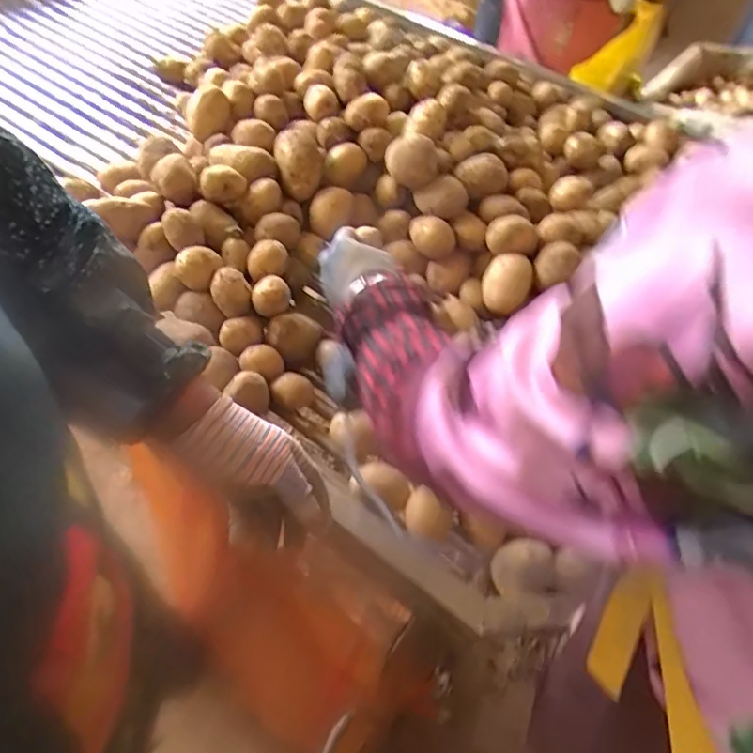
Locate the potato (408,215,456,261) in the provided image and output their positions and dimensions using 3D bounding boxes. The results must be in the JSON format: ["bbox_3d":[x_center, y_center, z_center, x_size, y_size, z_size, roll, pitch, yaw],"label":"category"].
[{"bbox_3d":[0.077,-0.193,0.732,0.067,0.043,0.040,26,57,17],"label":"potato"}]

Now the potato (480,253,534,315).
[{"bbox_3d":[0.168,-0.120,0.690,0.060,0.051,0.064,1,53,-1],"label":"potato"}]

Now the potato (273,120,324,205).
[{"bbox_3d":[-0.107,-0.302,0.743,0.065,0.056,0.114,-5,54,-5],"label":"potato"}]

